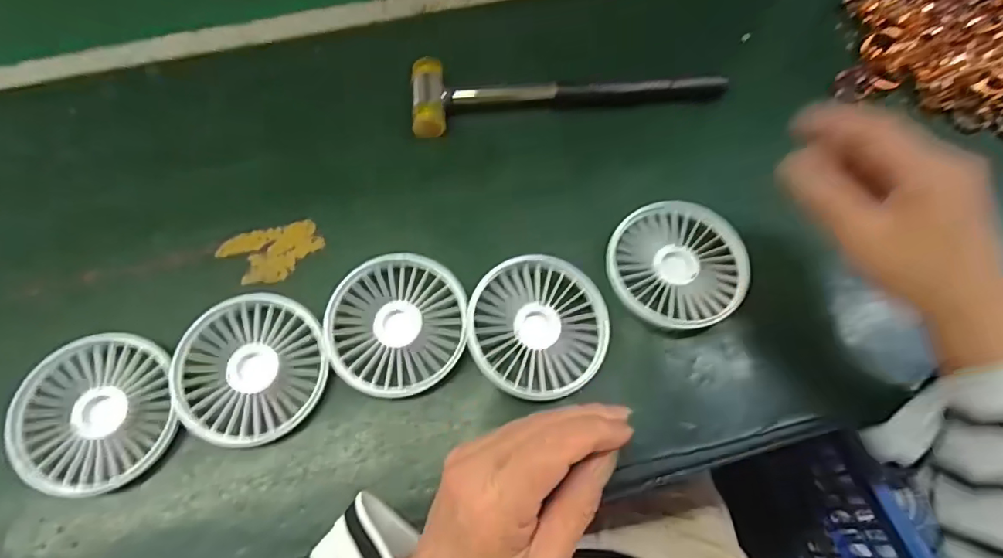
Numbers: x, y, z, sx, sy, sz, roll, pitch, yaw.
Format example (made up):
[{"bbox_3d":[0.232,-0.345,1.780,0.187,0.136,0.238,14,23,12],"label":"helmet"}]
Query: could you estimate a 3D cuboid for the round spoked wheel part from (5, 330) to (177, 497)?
[{"bbox_3d":[-0.235,0.077,0.310,0.084,0.022,0.088,0,66,0],"label":"round spoked wheel part"}]

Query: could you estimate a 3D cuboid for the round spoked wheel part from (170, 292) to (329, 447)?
[{"bbox_3d":[-0.152,0.052,0.322,0.086,0.018,0.090,0,66,0],"label":"round spoked wheel part"}]

